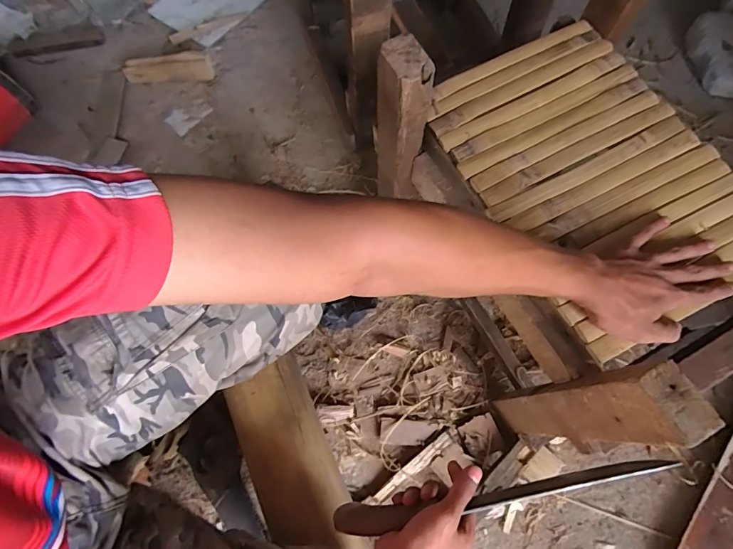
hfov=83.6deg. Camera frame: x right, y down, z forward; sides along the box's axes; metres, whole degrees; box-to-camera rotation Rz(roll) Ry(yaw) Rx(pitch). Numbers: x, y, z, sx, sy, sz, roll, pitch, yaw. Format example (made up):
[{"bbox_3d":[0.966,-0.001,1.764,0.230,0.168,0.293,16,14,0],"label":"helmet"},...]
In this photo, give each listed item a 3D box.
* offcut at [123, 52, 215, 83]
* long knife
[{"bbox_3d":[-0.444,-0.464,0.921,0.197,0.040,0.048,-2,70,0],"label":"offcut"},{"bbox_3d":[0.139,0.235,0.436,0.353,0.028,0.027,-11,70,2],"label":"long knife"}]

